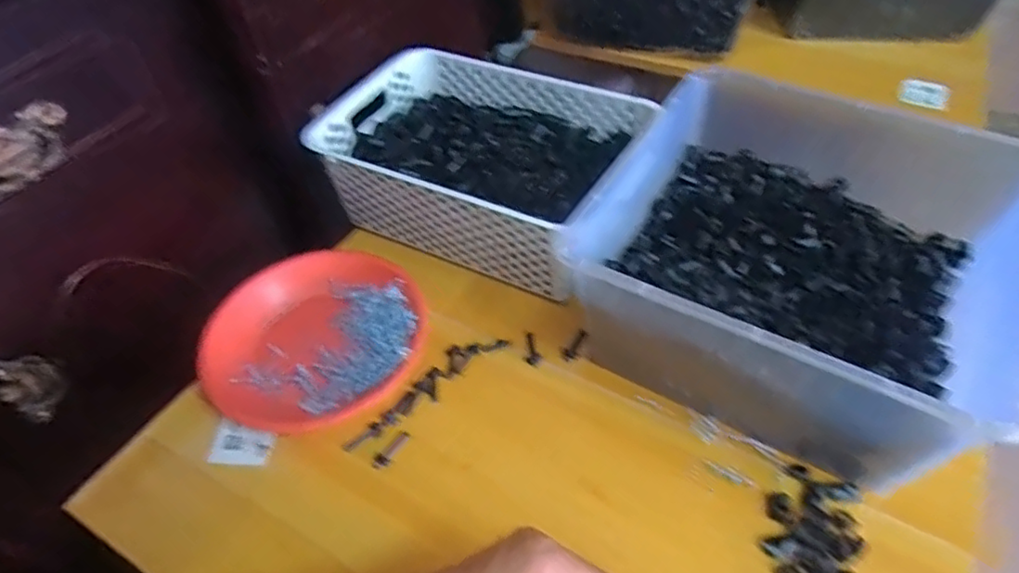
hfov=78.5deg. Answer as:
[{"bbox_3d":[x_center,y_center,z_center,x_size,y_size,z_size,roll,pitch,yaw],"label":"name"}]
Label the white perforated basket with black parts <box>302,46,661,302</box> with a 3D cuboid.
[{"bbox_3d":[-0.030,-0.127,0.651,0.282,0.105,0.206,20,52,19],"label":"white perforated basket with black parts"}]

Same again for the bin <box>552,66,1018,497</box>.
[{"bbox_3d":[0.238,-0.025,0.522,0.295,0.135,0.309,25,54,22],"label":"bin"}]

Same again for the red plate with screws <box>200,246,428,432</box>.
[{"bbox_3d":[-0.178,0.041,0.568,0.193,0.026,0.188,-1,49,1],"label":"red plate with screws"}]

